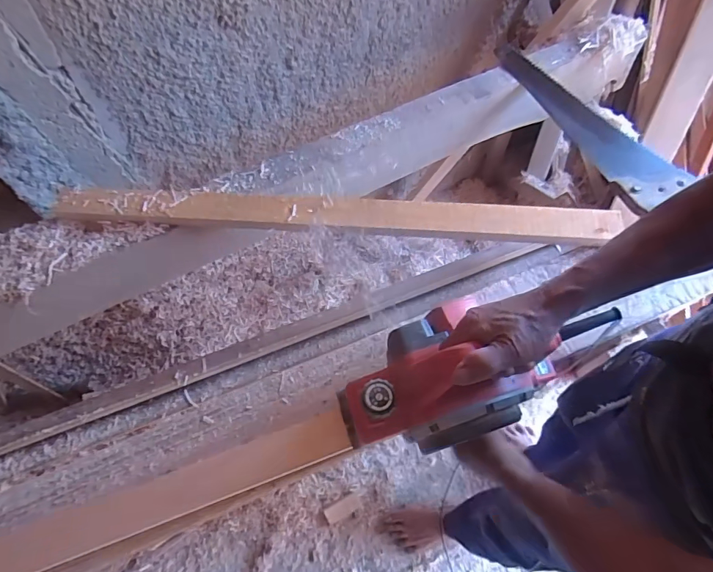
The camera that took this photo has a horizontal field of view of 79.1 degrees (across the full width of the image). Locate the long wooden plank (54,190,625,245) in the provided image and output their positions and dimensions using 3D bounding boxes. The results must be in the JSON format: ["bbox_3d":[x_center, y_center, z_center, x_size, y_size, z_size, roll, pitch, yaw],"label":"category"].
[{"bbox_3d":[-0.047,-0.115,0.682,0.859,0.032,0.056,3,62,4],"label":"long wooden plank"}]

